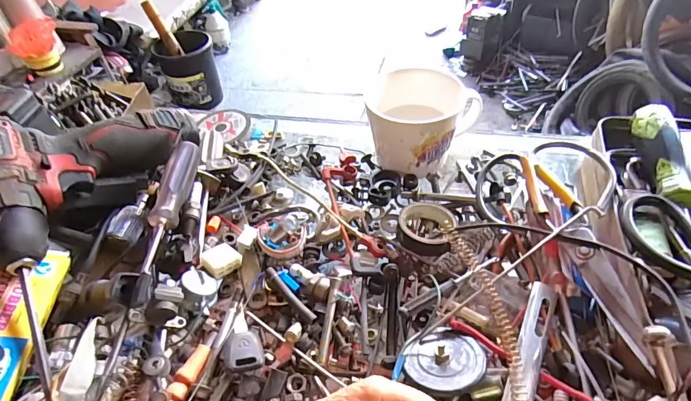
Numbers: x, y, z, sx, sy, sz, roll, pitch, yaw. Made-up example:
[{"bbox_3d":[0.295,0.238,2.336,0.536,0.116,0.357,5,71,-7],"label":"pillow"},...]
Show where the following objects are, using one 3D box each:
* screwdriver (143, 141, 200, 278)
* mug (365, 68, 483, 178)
[{"bbox_3d":[-0.161,0.000,0.389,0.023,0.026,0.132,0,47,7],"label":"screwdriver"},{"bbox_3d":[0.076,-0.083,0.452,0.112,0.077,0.092,16,51,20],"label":"mug"}]

